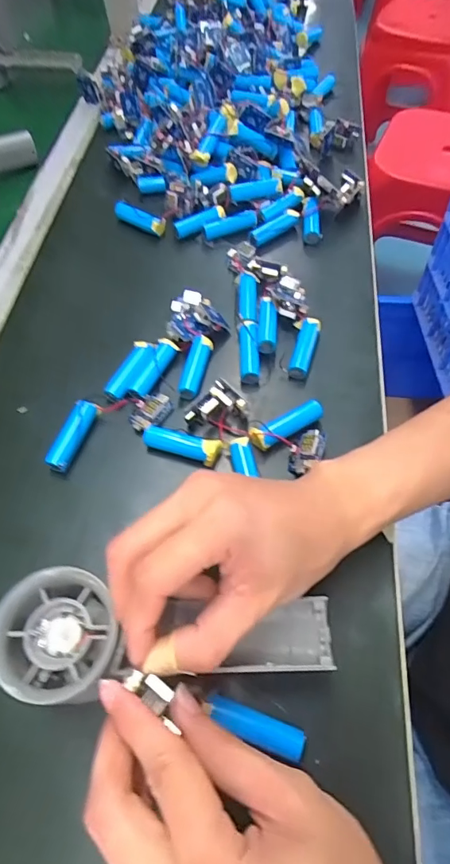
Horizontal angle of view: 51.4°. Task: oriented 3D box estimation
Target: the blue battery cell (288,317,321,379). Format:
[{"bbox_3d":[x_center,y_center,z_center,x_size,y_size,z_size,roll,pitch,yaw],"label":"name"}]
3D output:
[{"bbox_3d":[0.060,-0.064,0.355,0.016,0.015,0.051,15,60,10],"label":"blue battery cell"}]

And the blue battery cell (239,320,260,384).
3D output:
[{"bbox_3d":[0.019,-0.062,0.356,0.014,0.014,0.051,-1,59,1],"label":"blue battery cell"}]

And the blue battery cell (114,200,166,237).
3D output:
[{"bbox_3d":[-0.080,-0.200,0.438,0.053,0.015,0.012,30,64,18],"label":"blue battery cell"}]

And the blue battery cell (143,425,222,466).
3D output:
[{"bbox_3d":[-0.030,0.007,0.313,0.054,0.014,0.014,18,61,12],"label":"blue battery cell"}]

